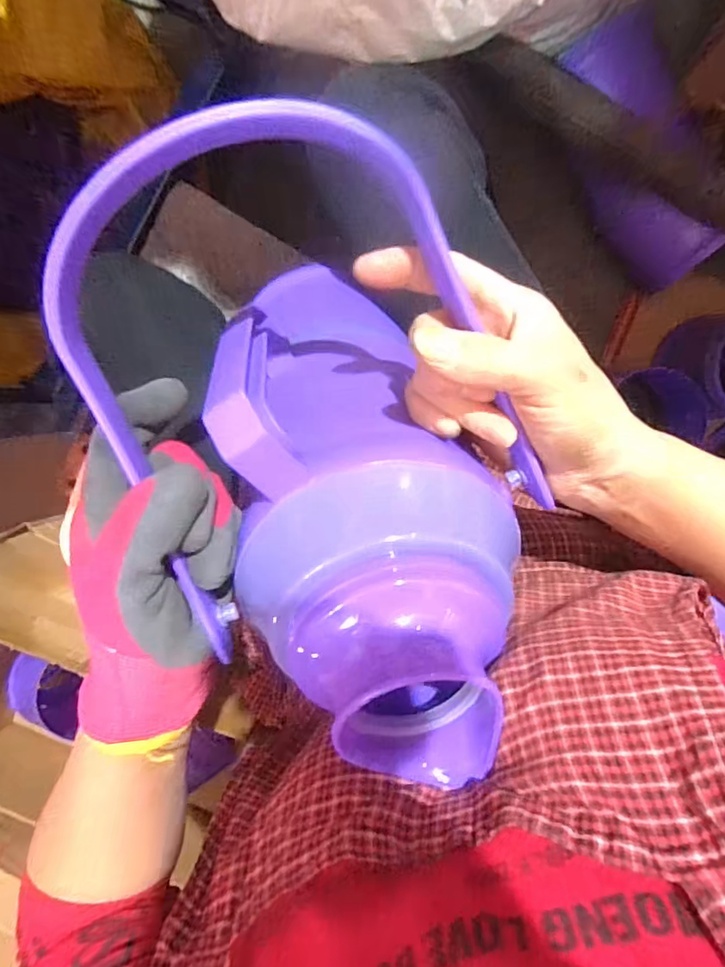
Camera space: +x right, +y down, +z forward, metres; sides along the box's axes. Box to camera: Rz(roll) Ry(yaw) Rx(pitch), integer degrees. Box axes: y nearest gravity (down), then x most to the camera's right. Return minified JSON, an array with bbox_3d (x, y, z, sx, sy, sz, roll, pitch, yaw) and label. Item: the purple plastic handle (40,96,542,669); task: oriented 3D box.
[{"bbox_3d":[-0.028,-0.042,0.224,0.169,0.024,0.200,-25,109,-3],"label":"purple plastic handle"}]

